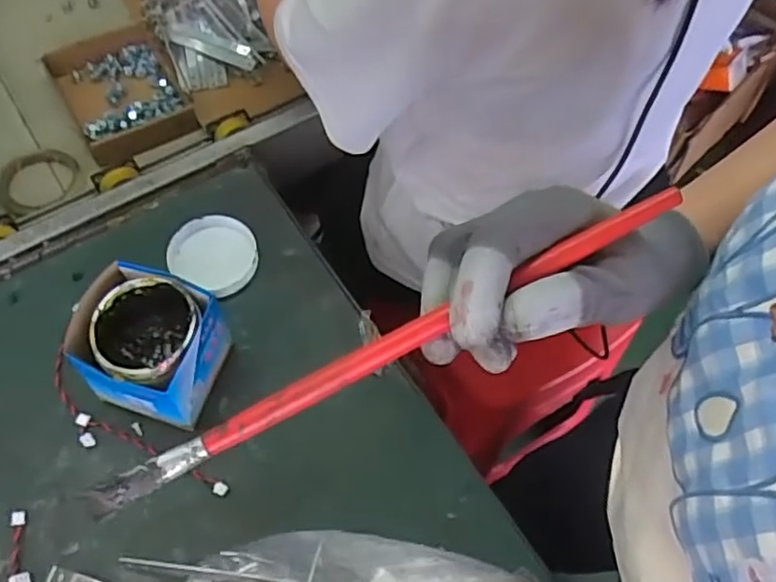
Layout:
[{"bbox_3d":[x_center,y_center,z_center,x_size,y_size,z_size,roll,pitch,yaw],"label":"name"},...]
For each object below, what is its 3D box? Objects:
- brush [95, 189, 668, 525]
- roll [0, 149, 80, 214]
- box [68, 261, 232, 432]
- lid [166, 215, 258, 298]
[{"bbox_3d":[-0.001,0.022,0.264,0.256,0.007,0.011,-28,67,-2],"label":"brush"},{"bbox_3d":[-0.413,-0.131,0.787,0.088,0.025,0.092,1,63,-1],"label":"roll"},{"bbox_3d":[-0.197,0.050,0.568,0.112,0.100,0.102,17,63,5],"label":"box"},{"bbox_3d":[-0.174,-0.039,0.663,0.093,0.014,0.078,30,65,11],"label":"lid"}]

